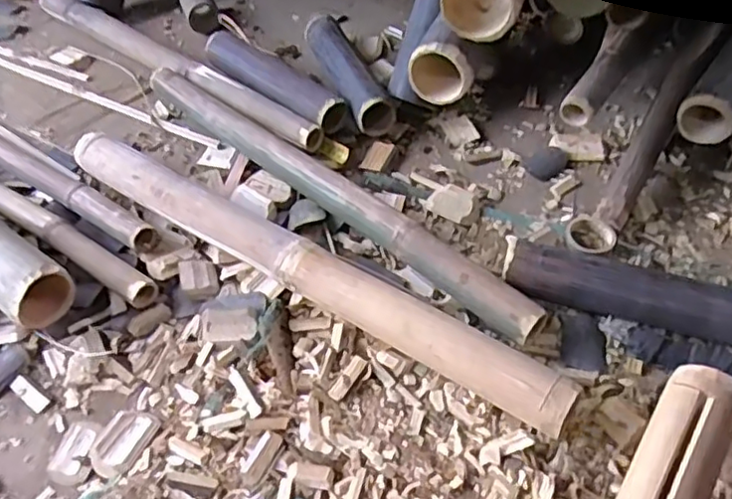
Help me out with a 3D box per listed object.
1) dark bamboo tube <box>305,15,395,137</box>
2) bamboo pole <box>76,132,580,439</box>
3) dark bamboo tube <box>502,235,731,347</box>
[{"bbox_3d":[-0.031,-0.255,0.918,0.053,0.059,0.241,-20,52,-11],"label":"dark bamboo tube"},{"bbox_3d":[-0.091,0.014,0.692,0.655,0.064,0.058,26,58,23],"label":"bamboo pole"},{"bbox_3d":[0.275,0.050,0.637,0.272,0.056,0.054,13,53,15],"label":"dark bamboo tube"}]

